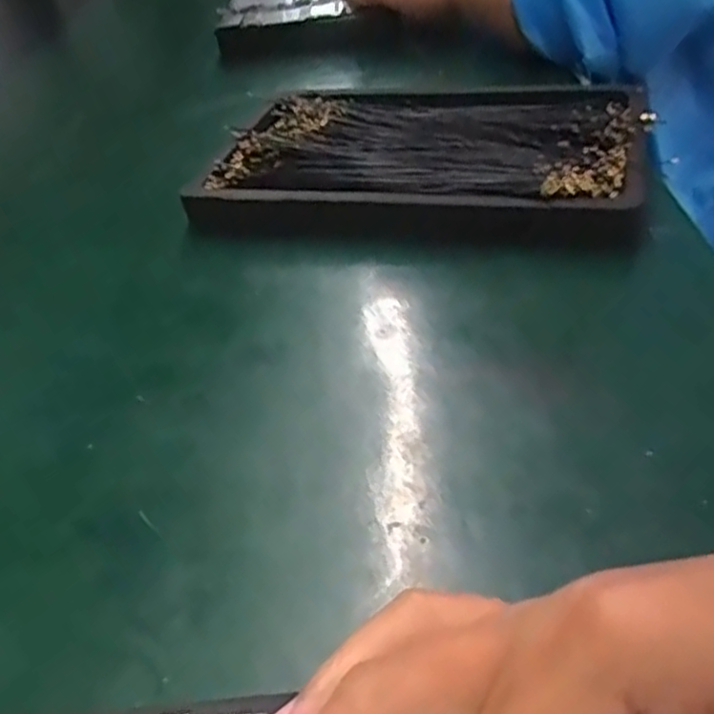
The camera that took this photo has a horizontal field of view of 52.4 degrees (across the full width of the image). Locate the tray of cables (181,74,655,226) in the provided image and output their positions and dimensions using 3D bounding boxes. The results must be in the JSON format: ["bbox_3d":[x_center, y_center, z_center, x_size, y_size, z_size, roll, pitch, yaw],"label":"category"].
[{"bbox_3d":[0.039,-0.117,0.423,0.239,0.035,0.177,7,42,16],"label":"tray of cables"}]

